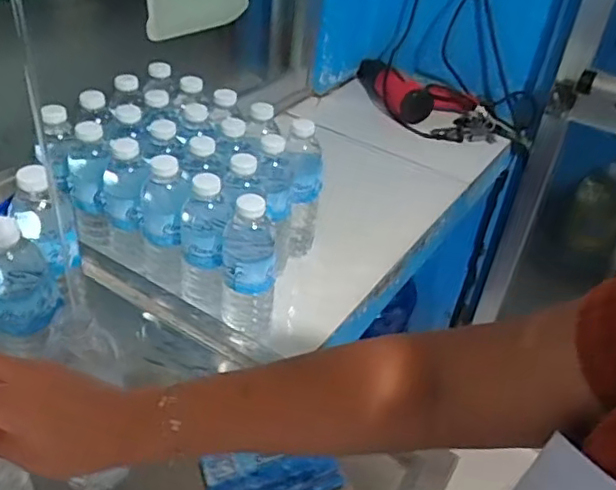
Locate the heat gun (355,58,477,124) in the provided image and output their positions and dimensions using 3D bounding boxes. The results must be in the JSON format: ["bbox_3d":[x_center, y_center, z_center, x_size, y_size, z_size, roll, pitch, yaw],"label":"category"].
[{"bbox_3d":[0.228,-0.349,1.331,0.179,0.065,0.249,-7,39,-17],"label":"heat gun"}]

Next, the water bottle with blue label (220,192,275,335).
[{"bbox_3d":[-0.066,0.018,0.689,0.061,0.166,0.060,3,38,-5],"label":"water bottle with blue label"}]

